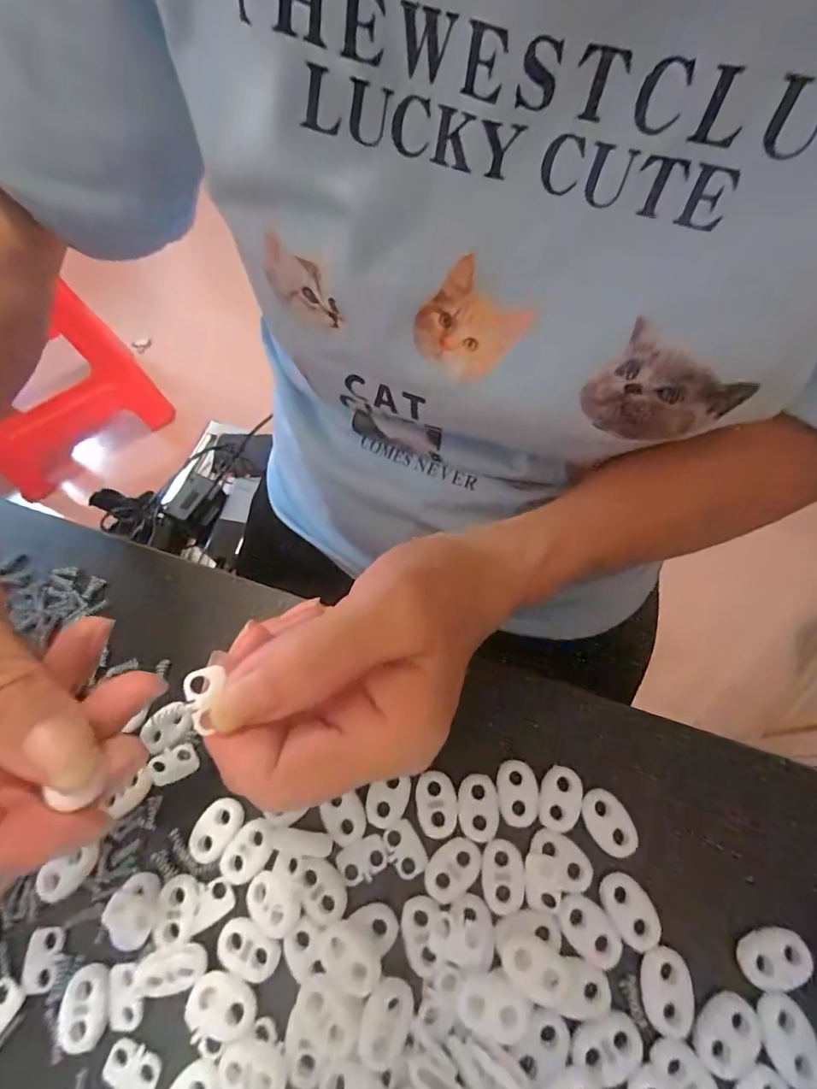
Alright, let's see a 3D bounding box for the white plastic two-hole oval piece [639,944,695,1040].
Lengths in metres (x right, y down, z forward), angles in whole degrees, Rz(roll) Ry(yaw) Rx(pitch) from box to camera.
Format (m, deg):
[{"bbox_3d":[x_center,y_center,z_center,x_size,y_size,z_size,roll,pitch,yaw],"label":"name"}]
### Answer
[{"bbox_3d":[0.084,0.144,0.155,0.015,0.004,0.022,6,64,6],"label":"white plastic two-hole oval piece"}]

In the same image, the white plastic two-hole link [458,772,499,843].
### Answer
[{"bbox_3d":[0.026,0.098,0.181,0.014,0.004,0.022,-3,64,2],"label":"white plastic two-hole link"}]

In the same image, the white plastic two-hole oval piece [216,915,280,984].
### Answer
[{"bbox_3d":[-0.056,0.141,0.166,0.022,0.004,0.014,23,67,14],"label":"white plastic two-hole oval piece"}]

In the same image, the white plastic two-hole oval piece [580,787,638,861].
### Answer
[{"bbox_3d":[0.074,0.101,0.176,0.015,0.004,0.023,-25,65,-9],"label":"white plastic two-hole oval piece"}]

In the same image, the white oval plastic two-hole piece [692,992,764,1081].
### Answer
[{"bbox_3d":[0.100,0.154,0.151,0.022,0.004,0.016,-34,67,-13],"label":"white oval plastic two-hole piece"}]

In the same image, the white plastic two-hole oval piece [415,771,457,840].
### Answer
[{"bbox_3d":[0.010,0.099,0.183,0.015,0.004,0.022,-6,64,1],"label":"white plastic two-hole oval piece"}]

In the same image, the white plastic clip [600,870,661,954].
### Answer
[{"bbox_3d":[0.076,0.125,0.164,0.015,0.004,0.023,-23,65,-8],"label":"white plastic clip"}]

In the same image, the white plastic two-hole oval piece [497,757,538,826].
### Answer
[{"bbox_3d":[0.041,0.094,0.182,0.015,0.004,0.022,-7,64,0],"label":"white plastic two-hole oval piece"}]

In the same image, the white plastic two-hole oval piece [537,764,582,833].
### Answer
[{"bbox_3d":[0.057,0.095,0.180,0.015,0.004,0.022,16,66,11],"label":"white plastic two-hole oval piece"}]

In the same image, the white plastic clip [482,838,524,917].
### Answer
[{"bbox_3d":[0.033,0.118,0.170,0.014,0.004,0.022,0,64,4],"label":"white plastic clip"}]

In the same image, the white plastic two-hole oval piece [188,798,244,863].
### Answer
[{"bbox_3d":[-0.074,0.109,0.184,0.016,0.004,0.022,26,68,15],"label":"white plastic two-hole oval piece"}]

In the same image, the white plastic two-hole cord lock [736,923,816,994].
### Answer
[{"bbox_3d":[0.121,0.137,0.158,0.021,0.006,0.015,-22,65,-7],"label":"white plastic two-hole cord lock"}]

